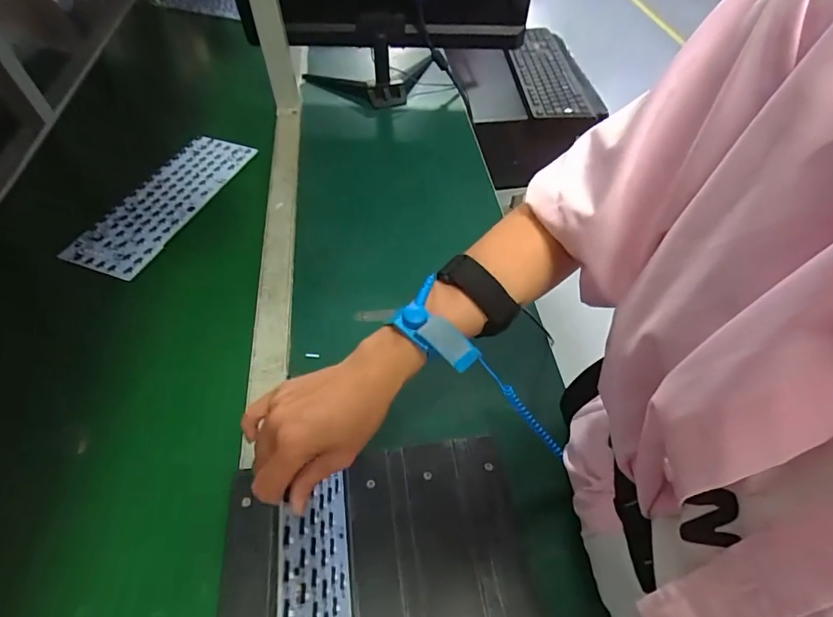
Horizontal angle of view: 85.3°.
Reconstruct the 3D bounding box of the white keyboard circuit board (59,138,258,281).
[{"bbox_3d":[-0.375,-0.167,0.683,0.120,0.012,0.297,19,57,11],"label":"white keyboard circuit board"}]

